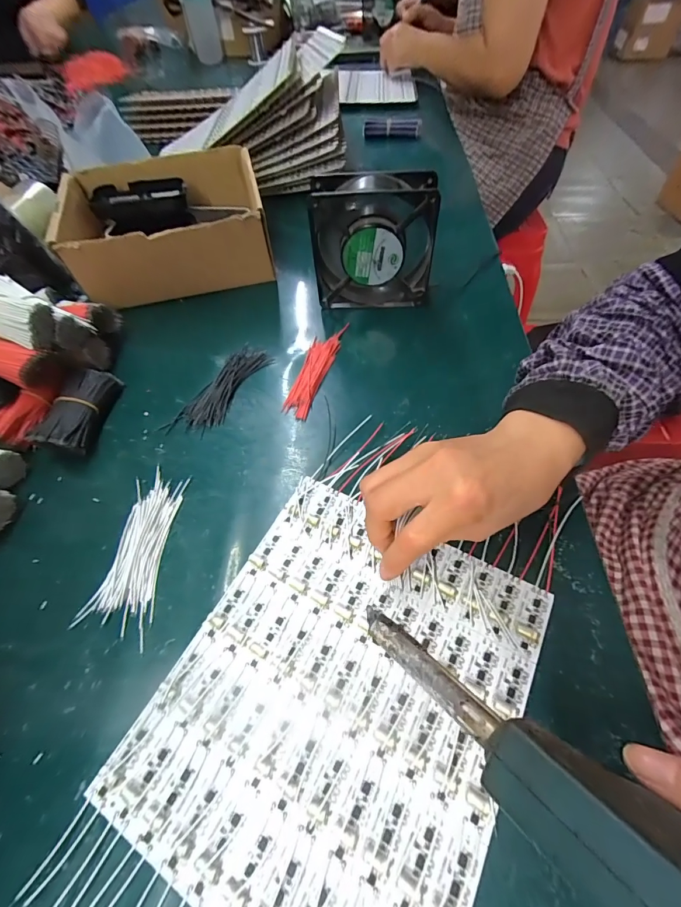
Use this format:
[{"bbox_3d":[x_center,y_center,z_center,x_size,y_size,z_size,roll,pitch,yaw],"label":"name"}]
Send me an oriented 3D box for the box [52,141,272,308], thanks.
[{"bbox_3d":[-0.206,-0.273,0.473,0.222,0.094,0.169,-12,56,-6],"label":"box"}]

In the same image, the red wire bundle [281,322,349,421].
[{"bbox_3d":[-0.025,-0.087,0.383,0.030,0.009,0.124,13,57,11],"label":"red wire bundle"}]

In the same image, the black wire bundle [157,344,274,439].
[{"bbox_3d":[-0.116,-0.064,0.373,0.043,0.010,0.115,24,60,17],"label":"black wire bundle"}]

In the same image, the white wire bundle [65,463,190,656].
[{"bbox_3d":[-0.151,0.070,0.291,0.051,0.008,0.122,5,56,5],"label":"white wire bundle"}]

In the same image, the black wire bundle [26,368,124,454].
[{"bbox_3d":[-0.241,-0.040,0.354,0.035,0.034,0.090,0,56,2],"label":"black wire bundle"}]

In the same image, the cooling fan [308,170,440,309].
[{"bbox_3d":[0.032,-0.211,0.393,0.118,0.122,0.037,1,56,3],"label":"cooling fan"}]

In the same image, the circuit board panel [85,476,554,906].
[{"bbox_3d":[0.001,0.141,0.231,0.191,0.005,0.224,25,60,18],"label":"circuit board panel"}]

